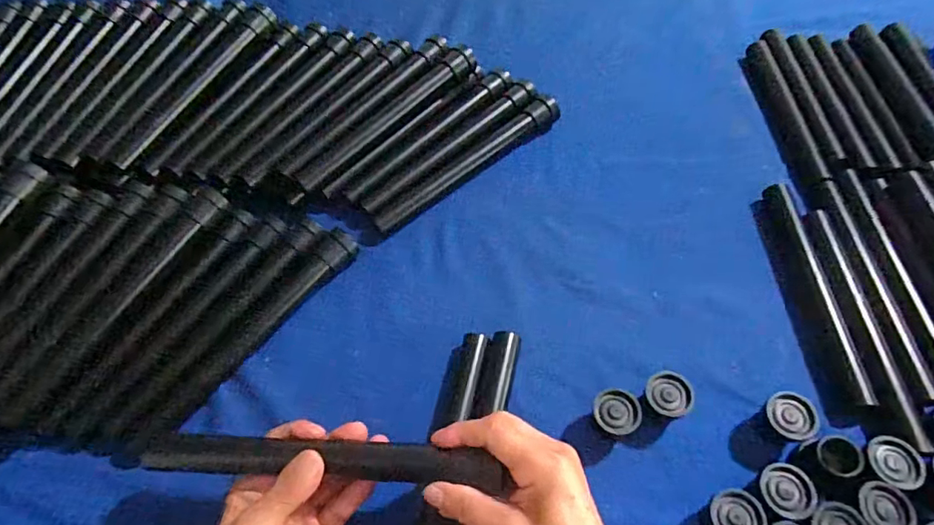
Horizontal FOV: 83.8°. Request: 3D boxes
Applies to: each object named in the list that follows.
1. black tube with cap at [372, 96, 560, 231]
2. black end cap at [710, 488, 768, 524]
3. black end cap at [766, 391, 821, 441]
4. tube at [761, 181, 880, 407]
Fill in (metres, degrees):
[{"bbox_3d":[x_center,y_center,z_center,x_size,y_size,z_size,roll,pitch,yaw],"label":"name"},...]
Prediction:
[{"bbox_3d":[0.003,-0.110,0.565,0.241,0.032,0.029,-34,62,-18],"label":"black tube with cap"},{"bbox_3d":[0.186,0.181,0.367,0.033,0.035,0.035,-1,57,2],"label":"black end cap"},{"bbox_3d":[0.246,0.120,0.402,0.030,0.037,0.035,-21,59,-11],"label":"black end cap"},{"bbox_3d":[0.307,0.019,0.467,0.021,0.020,0.218,-1,57,2],"label":"tube"}]

